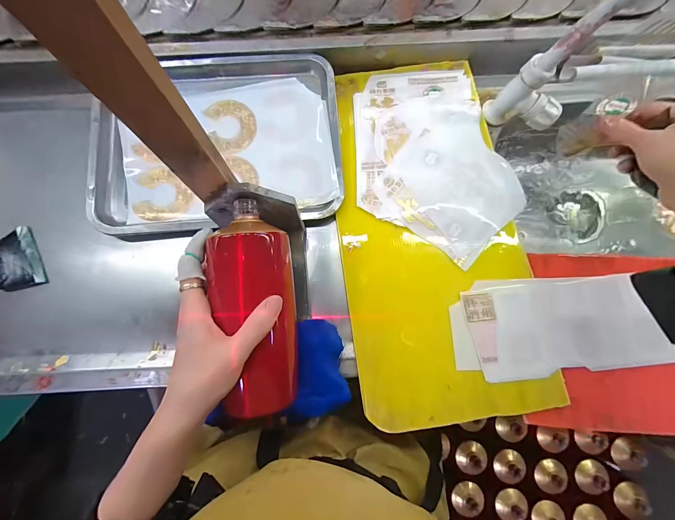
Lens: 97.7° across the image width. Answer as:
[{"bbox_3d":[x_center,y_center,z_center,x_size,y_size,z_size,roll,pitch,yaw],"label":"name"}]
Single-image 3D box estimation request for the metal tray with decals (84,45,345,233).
[{"bbox_3d":[-0.173,-0.177,0.428,0.344,0.031,0.282,-4,79,0],"label":"metal tray with decals"}]

